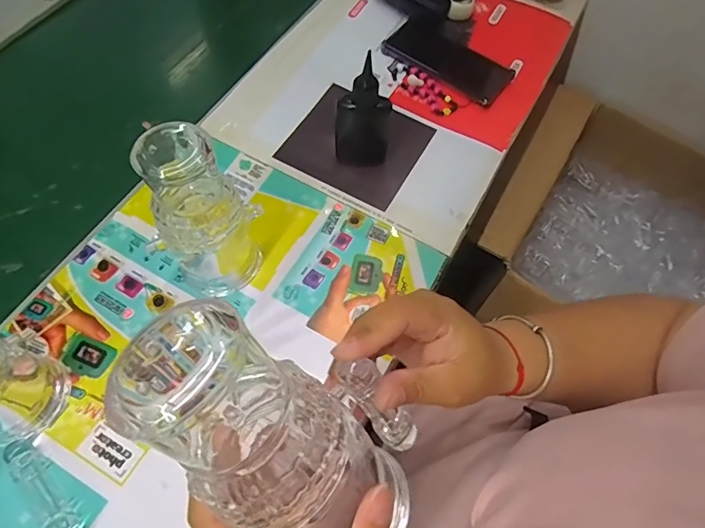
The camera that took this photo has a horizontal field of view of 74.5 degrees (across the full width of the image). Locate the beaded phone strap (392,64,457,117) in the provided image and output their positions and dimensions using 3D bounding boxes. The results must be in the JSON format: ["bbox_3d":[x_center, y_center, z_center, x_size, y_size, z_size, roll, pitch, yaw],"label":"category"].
[{"bbox_3d":[0.089,-0.221,0.584,0.034,0.008,0.097,-43,74,-7],"label":"beaded phone strap"}]

